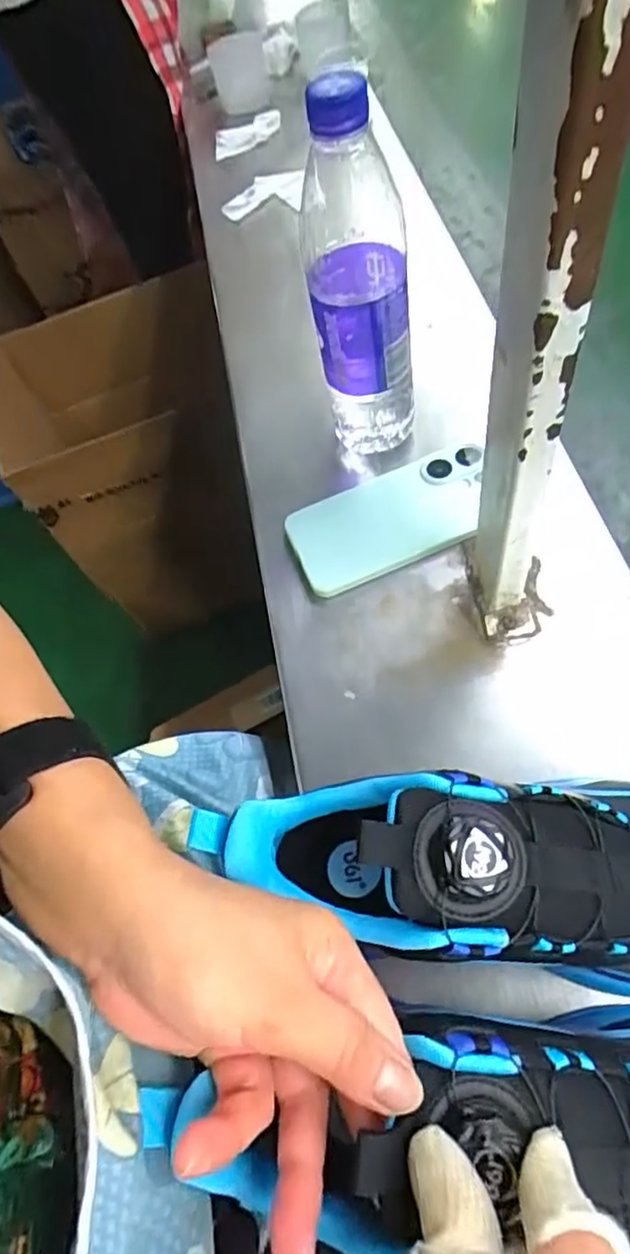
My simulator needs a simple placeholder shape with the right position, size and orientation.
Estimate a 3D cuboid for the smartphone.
[{"bbox_3d":[0.056,-0.079,0.453,0.149,0.009,0.076,-23,64,-2],"label":"smartphone"}]

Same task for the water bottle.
[{"bbox_3d":[0.031,-0.220,0.408,0.070,0.225,0.070,-7,61,6],"label":"water bottle"}]

